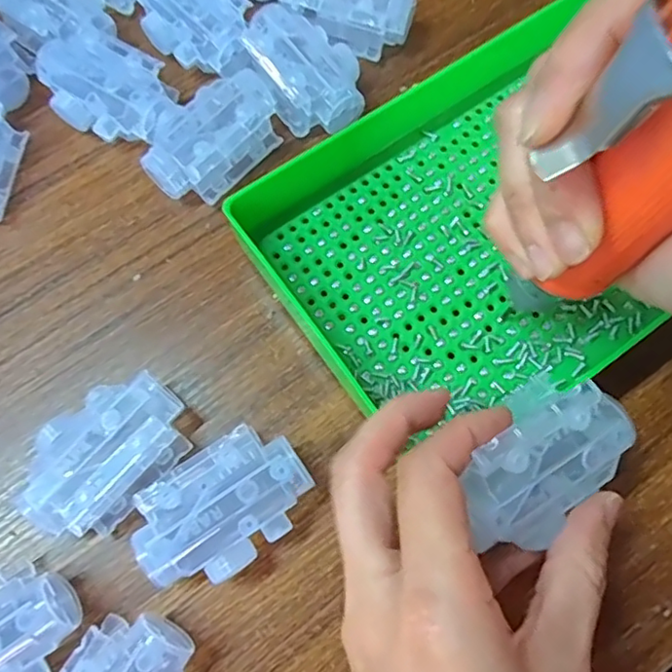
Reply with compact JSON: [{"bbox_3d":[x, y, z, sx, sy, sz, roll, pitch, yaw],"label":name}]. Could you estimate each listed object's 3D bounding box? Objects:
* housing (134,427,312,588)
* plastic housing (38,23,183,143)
[{"bbox_3d":[-0.044,0.068,0.235,0.067,0.029,0.043,-32,75,-9],"label":"housing"},{"bbox_3d":[-0.113,-0.122,0.295,0.071,0.028,0.043,28,74,9],"label":"plastic housing"}]

